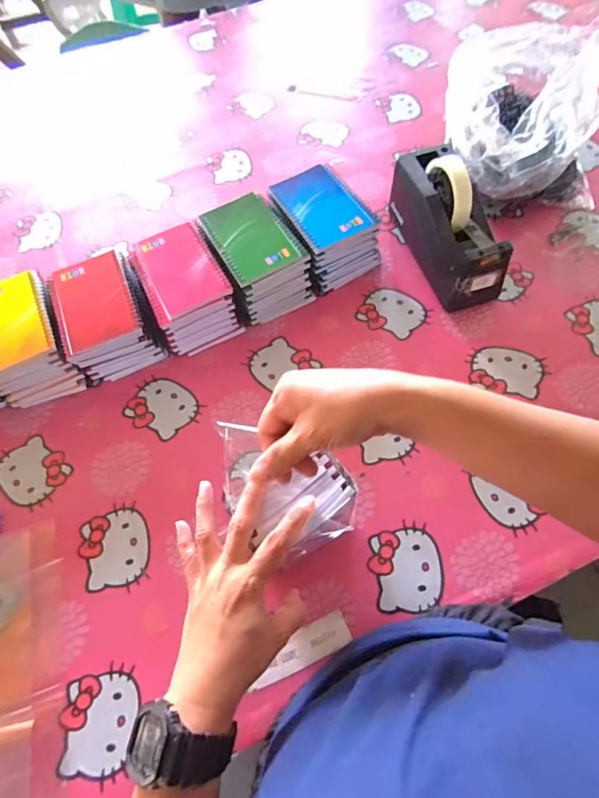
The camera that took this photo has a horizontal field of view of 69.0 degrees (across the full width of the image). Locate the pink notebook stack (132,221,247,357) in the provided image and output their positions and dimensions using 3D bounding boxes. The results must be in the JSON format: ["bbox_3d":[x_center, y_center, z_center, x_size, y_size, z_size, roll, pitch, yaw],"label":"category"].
[{"bbox_3d":[-0.146,-0.140,0.562,0.093,0.076,0.134,-24,66,-9],"label":"pink notebook stack"}]

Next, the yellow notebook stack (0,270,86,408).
[{"bbox_3d":[-0.338,-0.076,0.543,0.104,0.075,0.145,-16,65,-6],"label":"yellow notebook stack"}]

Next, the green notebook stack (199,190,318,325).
[{"bbox_3d":[-0.059,-0.184,0.573,0.097,0.083,0.140,-28,67,-11],"label":"green notebook stack"}]

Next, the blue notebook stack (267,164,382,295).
[{"bbox_3d":[0.029,-0.229,0.589,0.103,0.085,0.138,-29,67,-11],"label":"blue notebook stack"}]

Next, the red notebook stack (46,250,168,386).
[{"bbox_3d":[-0.240,-0.102,0.548,0.100,0.077,0.124,-22,66,-8],"label":"red notebook stack"}]

